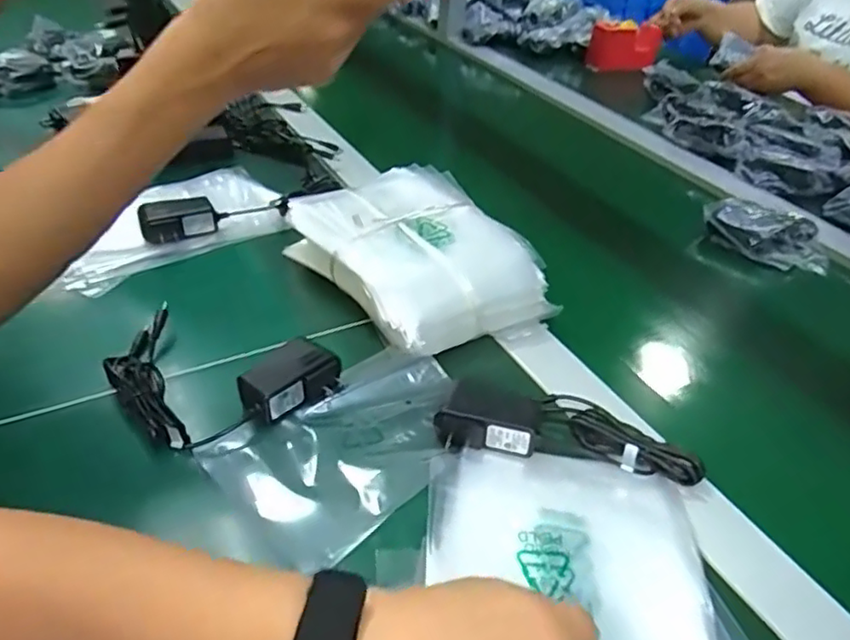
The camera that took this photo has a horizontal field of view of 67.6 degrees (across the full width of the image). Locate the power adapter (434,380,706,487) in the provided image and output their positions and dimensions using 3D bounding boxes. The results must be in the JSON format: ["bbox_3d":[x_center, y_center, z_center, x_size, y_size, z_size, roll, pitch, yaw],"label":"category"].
[{"bbox_3d":[0.102,0.077,0.461,0.180,0.027,0.067,9,39,4],"label":"power adapter"}]

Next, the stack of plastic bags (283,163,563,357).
[{"bbox_3d":[-0.015,-0.067,0.594,0.175,0.067,0.228,-21,46,-29],"label":"stack of plastic bags"}]

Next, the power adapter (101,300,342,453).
[{"bbox_3d":[-0.160,0.031,0.492,0.145,0.032,0.140,-20,45,-28],"label":"power adapter"}]

